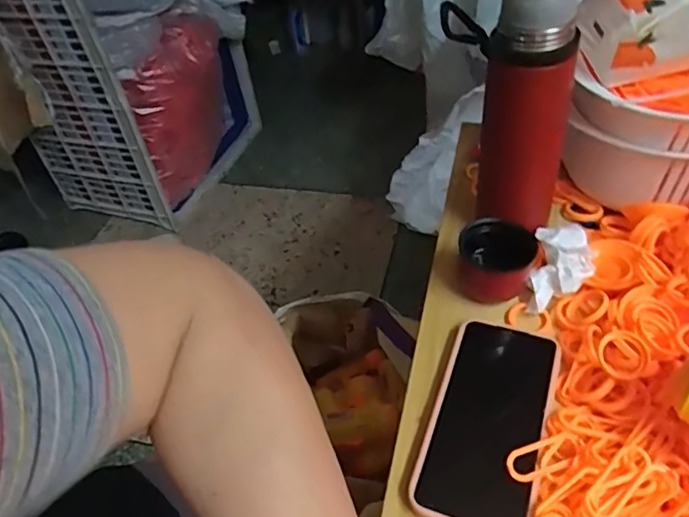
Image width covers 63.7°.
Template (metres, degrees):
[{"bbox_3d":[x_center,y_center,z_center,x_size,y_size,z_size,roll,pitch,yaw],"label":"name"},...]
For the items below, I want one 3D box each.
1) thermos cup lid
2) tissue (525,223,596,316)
[{"bbox_3d":[0.130,0.001,0.476,0.063,0.047,0.055,-2,45,5],"label":"thermos cup lid"},{"bbox_3d":[0.190,0.008,0.482,0.048,0.024,0.087,9,46,15],"label":"tissue"}]

